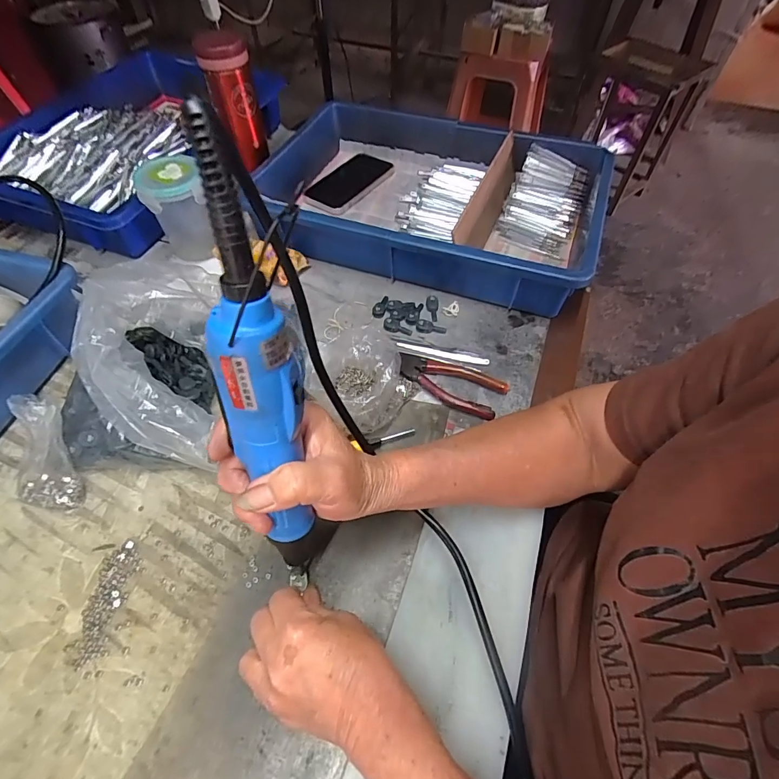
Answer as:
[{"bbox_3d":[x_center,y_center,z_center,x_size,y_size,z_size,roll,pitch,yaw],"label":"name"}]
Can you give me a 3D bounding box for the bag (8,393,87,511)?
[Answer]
[{"bbox_3d":[-0.304,0.055,0.364,0.055,0.098,0.028,0,17,-4],"label":"bag"}]

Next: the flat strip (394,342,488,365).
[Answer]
[{"bbox_3d":[0.059,-0.040,0.470,0.103,0.009,0.010,13,57,8],"label":"flat strip"}]

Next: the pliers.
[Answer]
[{"bbox_3d":[0.063,-0.011,0.441,0.114,0.011,0.050,29,60,18],"label":"pliers"}]

